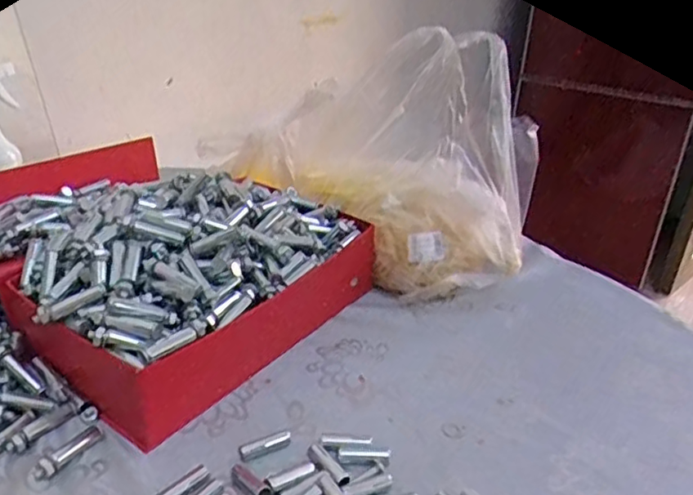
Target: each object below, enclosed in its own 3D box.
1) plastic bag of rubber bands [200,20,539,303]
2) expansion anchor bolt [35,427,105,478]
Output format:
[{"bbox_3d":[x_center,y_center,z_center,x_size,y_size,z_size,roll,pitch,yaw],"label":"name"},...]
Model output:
[{"bbox_3d":[0.015,-0.100,0.698,0.374,0.243,0.148,20,33,26],"label":"plastic bag of rubber bands"},{"bbox_3d":[-0.203,0.148,0.456,0.016,0.013,0.054,18,32,24],"label":"expansion anchor bolt"}]

